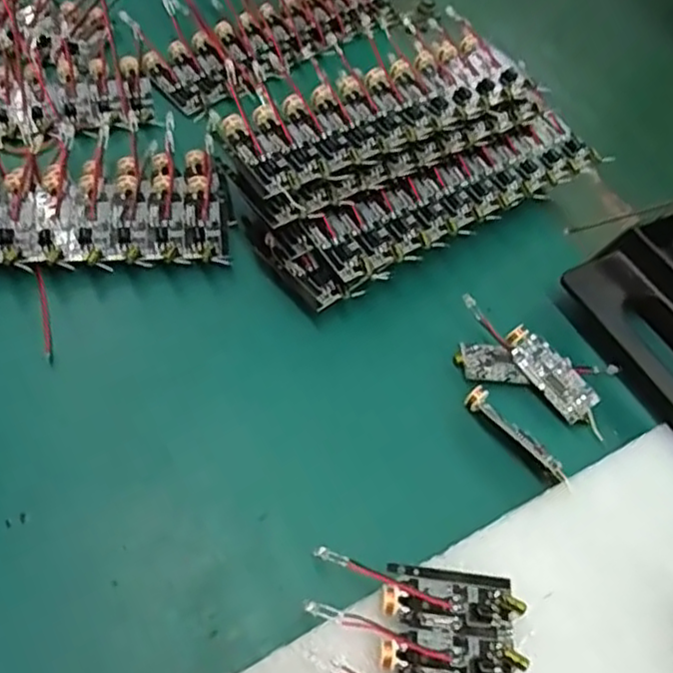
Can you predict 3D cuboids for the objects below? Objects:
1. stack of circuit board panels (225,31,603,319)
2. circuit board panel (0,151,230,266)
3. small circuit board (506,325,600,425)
[{"bbox_3d":[0.033,-0.089,0.327,0.171,0.033,0.100,-27,65,-22],"label":"stack of circuit board panels"},{"bbox_3d":[-0.130,-0.057,0.303,0.158,0.018,0.061,-4,58,-6],"label":"circuit board panel"},{"bbox_3d":[0.088,0.015,0.285,0.016,0.006,0.044,-36,73,-4],"label":"small circuit board"}]

